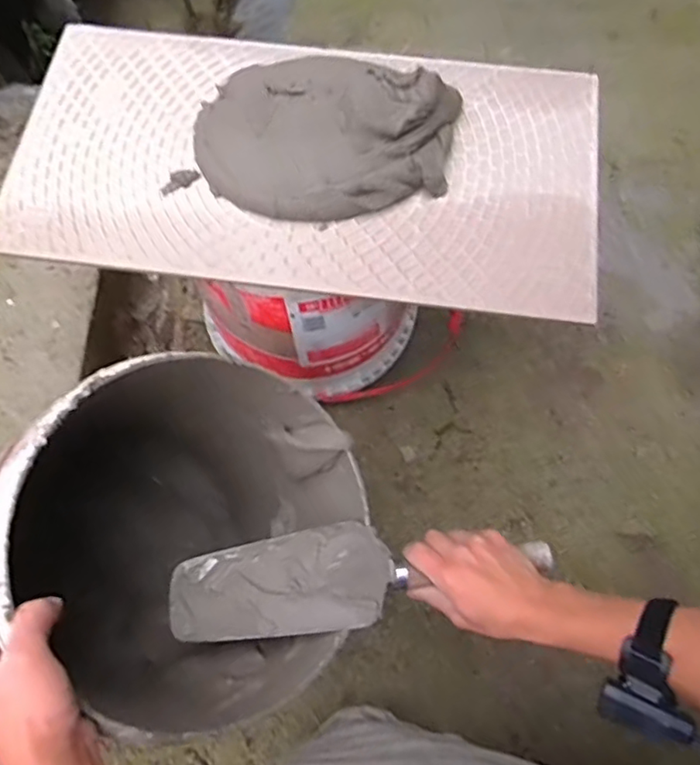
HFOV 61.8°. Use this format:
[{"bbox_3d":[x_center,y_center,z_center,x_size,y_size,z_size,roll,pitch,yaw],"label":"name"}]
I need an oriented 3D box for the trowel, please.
[{"bbox_3d":[0.015,0.181,0.568,0.368,0.048,0.094,-7,70,-3],"label":"trowel"}]

